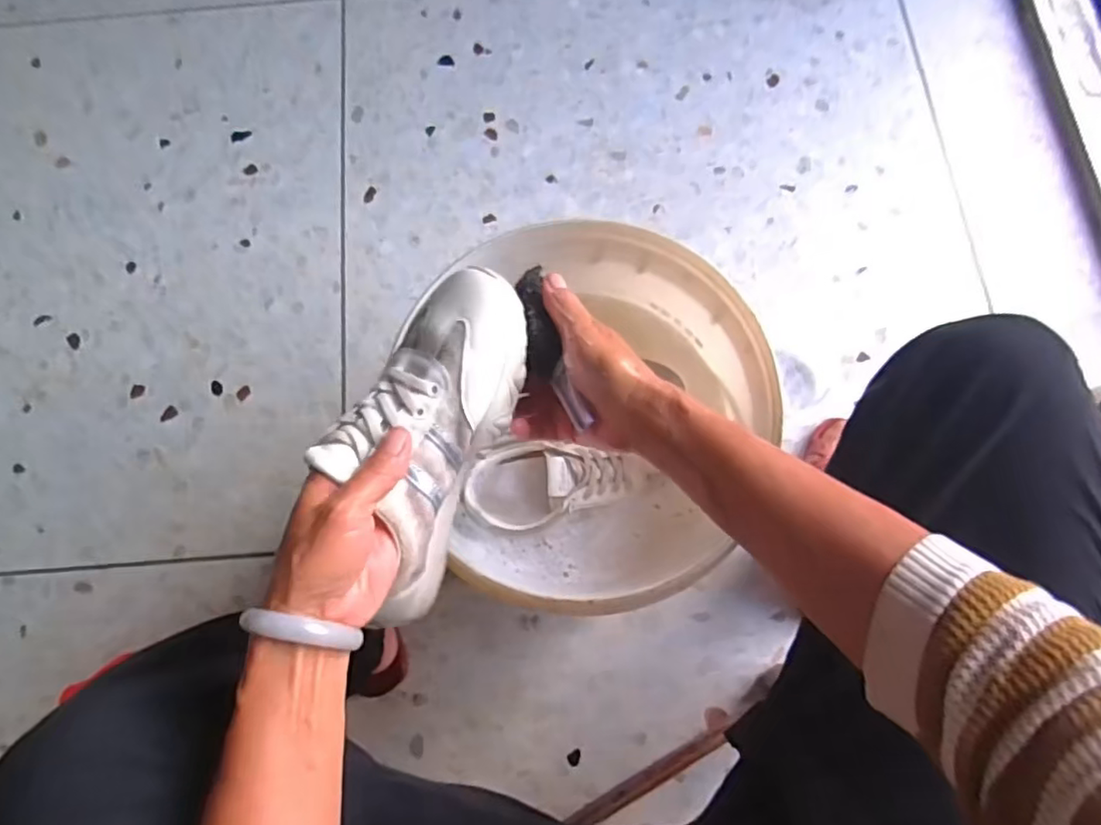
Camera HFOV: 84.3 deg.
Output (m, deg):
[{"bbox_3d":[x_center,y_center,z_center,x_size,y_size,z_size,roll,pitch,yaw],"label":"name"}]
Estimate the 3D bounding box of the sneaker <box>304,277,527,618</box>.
[{"bbox_3d":[-0.082,0.024,0.383,0.092,0.077,0.233,16,92,4],"label":"sneaker"}]

